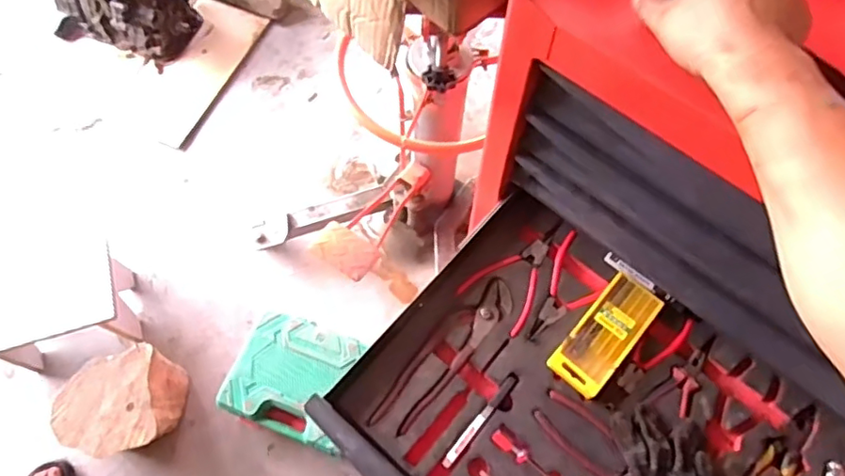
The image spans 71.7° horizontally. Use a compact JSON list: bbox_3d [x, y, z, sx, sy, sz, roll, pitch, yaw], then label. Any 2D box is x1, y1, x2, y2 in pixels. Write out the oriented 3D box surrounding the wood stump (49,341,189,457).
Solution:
[{"bbox_3d":[-0.648,0.355,1.260,0.216,0.143,0.217,0,67,0],"label":"wood stump"}]

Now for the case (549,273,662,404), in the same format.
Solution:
[{"bbox_3d":[0.227,0.118,0.724,0.066,0.012,0.156,40,72,16],"label":"case"}]

